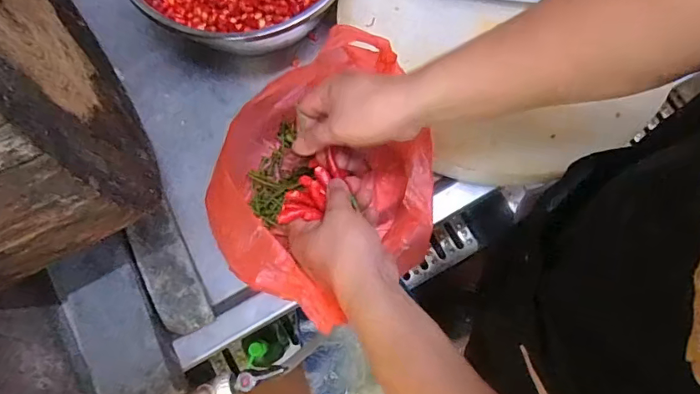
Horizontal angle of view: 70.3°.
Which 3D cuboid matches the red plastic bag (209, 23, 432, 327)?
[{"bbox_3d":[-0.017,-0.024,0.492,0.211,0.196,0.235,-34,80,-8],"label":"red plastic bag"}]

